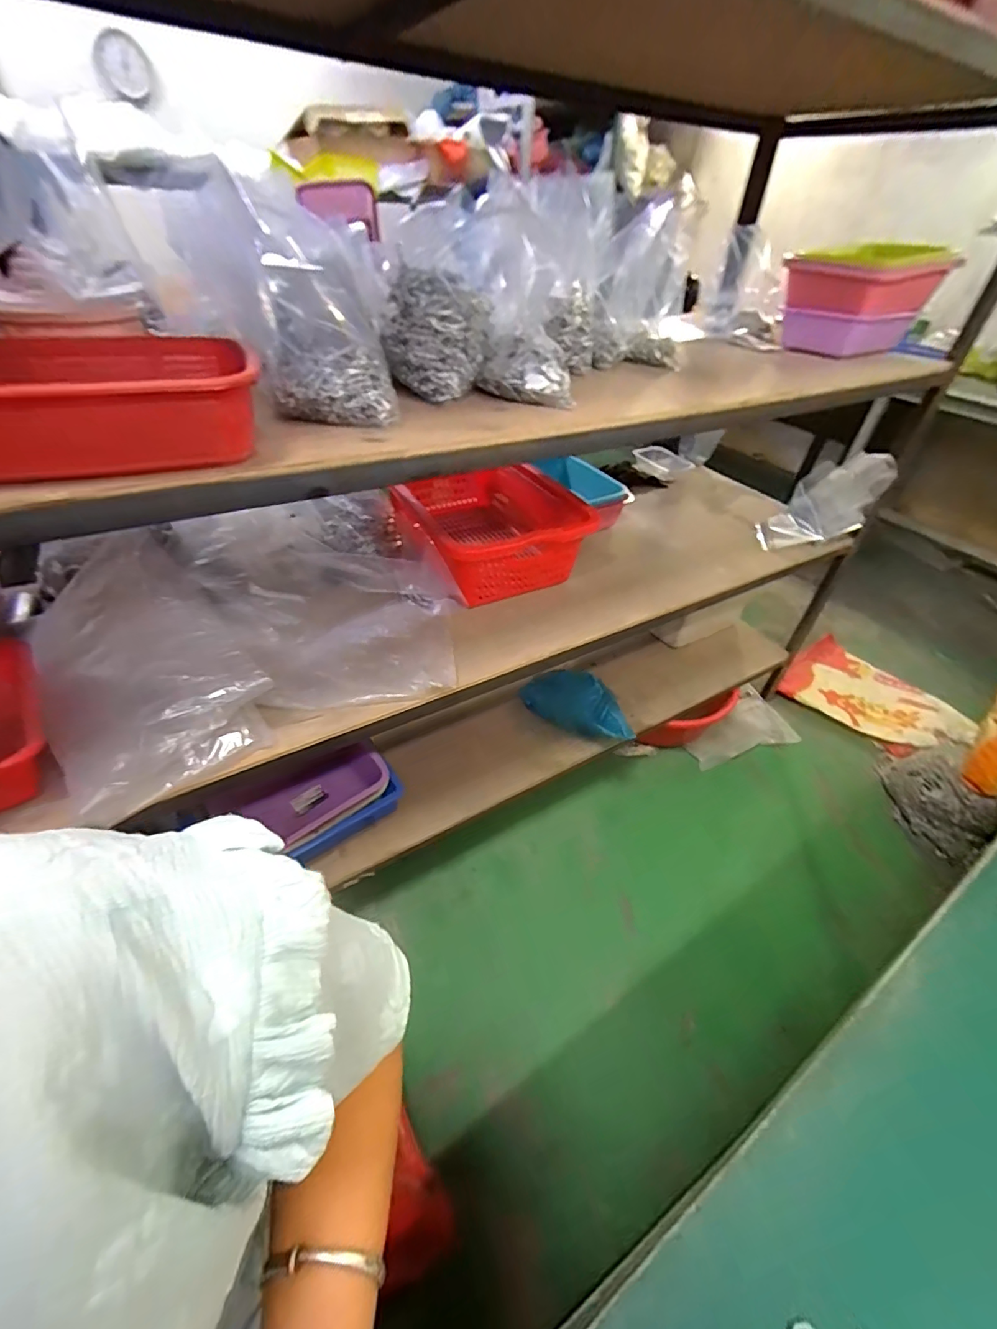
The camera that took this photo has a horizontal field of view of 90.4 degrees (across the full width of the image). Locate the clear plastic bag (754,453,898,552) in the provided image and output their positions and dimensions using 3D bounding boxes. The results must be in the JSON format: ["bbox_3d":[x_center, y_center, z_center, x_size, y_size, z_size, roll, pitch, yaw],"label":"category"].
[{"bbox_3d":[0.756,-0.380,1.142,0.188,0.172,0.273,30,49,26],"label":"clear plastic bag"}]

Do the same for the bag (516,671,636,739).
[{"bbox_3d":[0.186,0.087,1.146,0.116,0.171,0.277,-29,51,-30],"label":"bag"}]

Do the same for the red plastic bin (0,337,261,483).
[{"bbox_3d":[-0.349,-0.227,0.439,0.261,0.083,0.222,-12,45,-17],"label":"red plastic bin"}]

